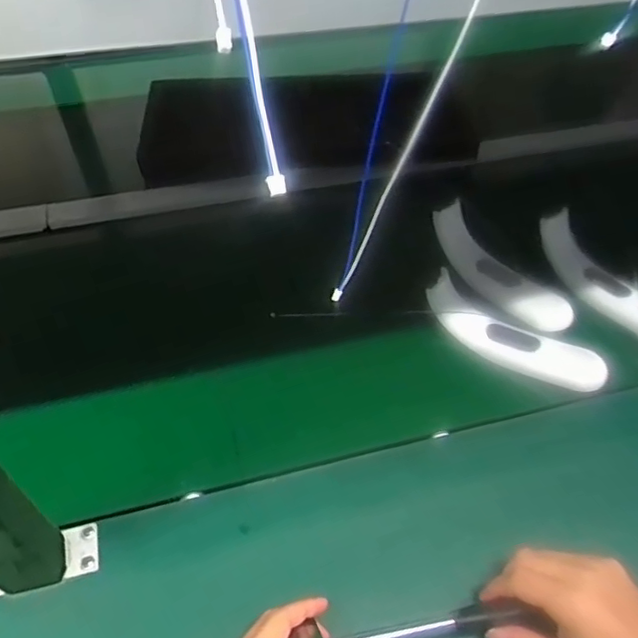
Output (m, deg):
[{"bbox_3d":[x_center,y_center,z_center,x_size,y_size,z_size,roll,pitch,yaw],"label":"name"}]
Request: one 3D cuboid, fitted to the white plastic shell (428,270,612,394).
[{"bbox_3d":[0.210,0.018,0.615,0.198,0.041,0.049,25,55,17],"label":"white plastic shell"}]

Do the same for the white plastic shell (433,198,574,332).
[{"bbox_3d":[0.214,-0.053,0.690,0.195,0.062,0.034,45,57,13],"label":"white plastic shell"}]

